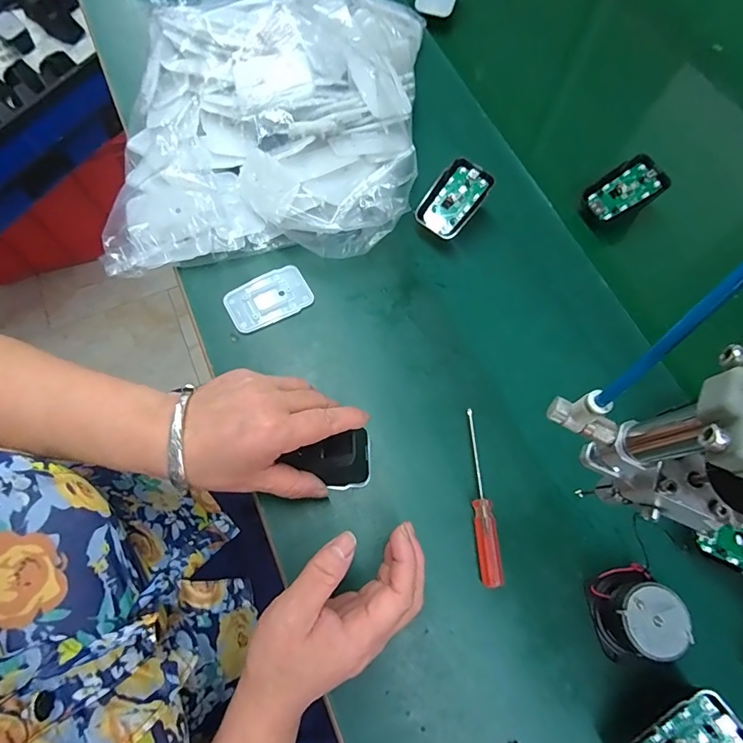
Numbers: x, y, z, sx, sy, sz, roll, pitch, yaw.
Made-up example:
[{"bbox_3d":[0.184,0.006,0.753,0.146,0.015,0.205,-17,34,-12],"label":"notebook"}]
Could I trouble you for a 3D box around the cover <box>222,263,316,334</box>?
[{"bbox_3d":[-0.088,-0.063,0.391,0.070,0.004,0.044,-27,72,-12],"label":"cover"}]

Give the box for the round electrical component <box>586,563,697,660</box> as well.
[{"bbox_3d":[0.177,0.163,0.304,0.048,0.034,0.050,-20,71,-9],"label":"round electrical component"}]

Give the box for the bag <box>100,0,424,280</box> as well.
[{"bbox_3d":[-0.091,-0.241,0.426,0.265,0.076,0.323,1,69,-2],"label":"bag"}]

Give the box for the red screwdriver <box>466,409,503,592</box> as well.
[{"bbox_3d":[0.080,0.091,0.338,0.015,0.011,0.125,-4,69,-3],"label":"red screwdriver"}]

